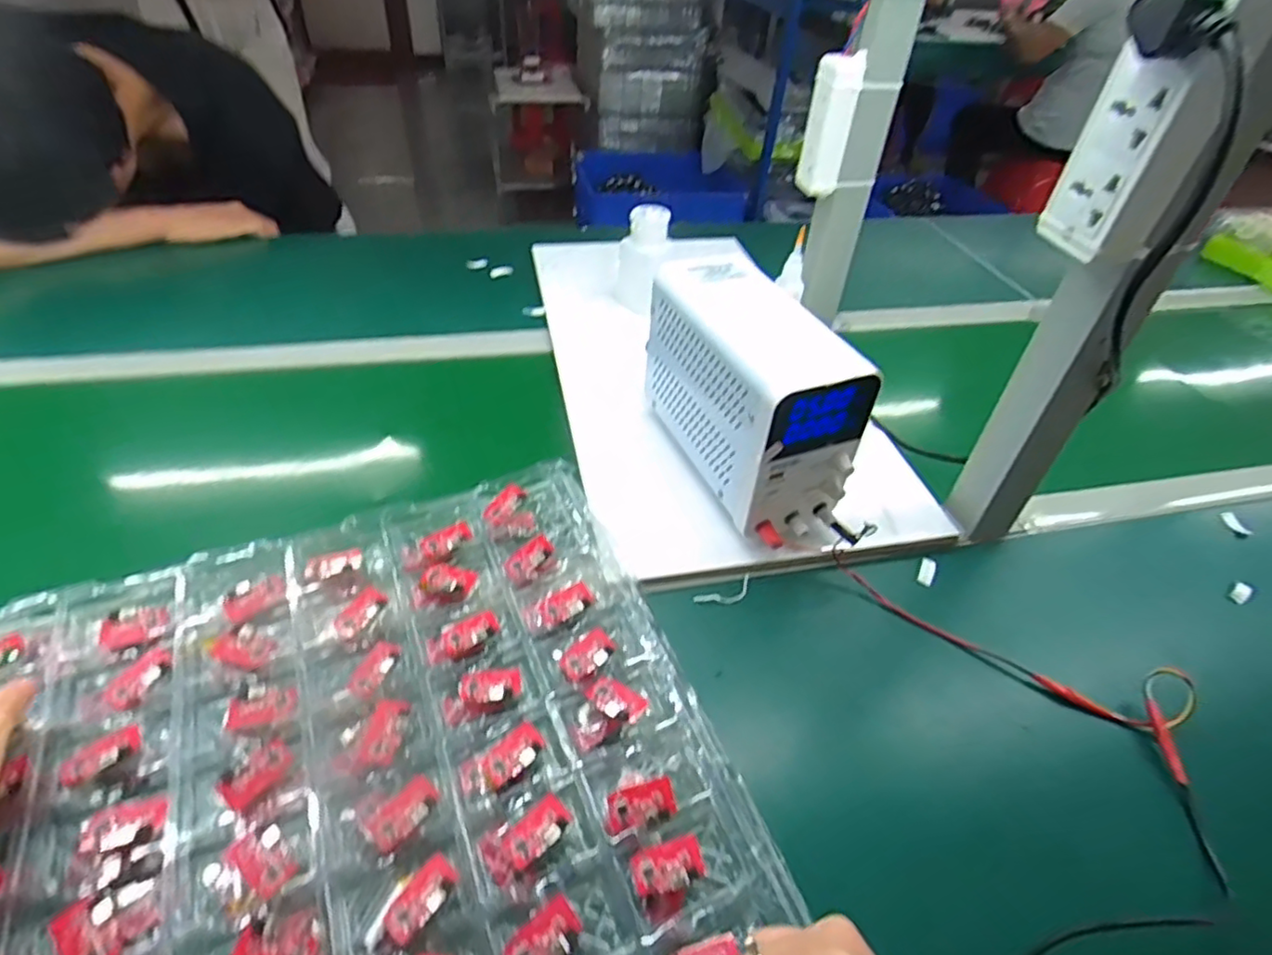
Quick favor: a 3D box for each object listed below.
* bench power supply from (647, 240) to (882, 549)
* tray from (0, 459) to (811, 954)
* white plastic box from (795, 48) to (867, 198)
[{"bbox_3d":[0.091,-0.069,0.517,0.088,0.132,0.207,-14,46,-19],"label":"bench power supply"},{"bbox_3d":[-0.201,0.177,0.333,0.480,0.035,0.374,-16,47,-22],"label":"tray"},{"bbox_3d":[0.195,-0.356,0.650,0.045,0.121,0.032,13,43,8],"label":"white plastic box"}]

